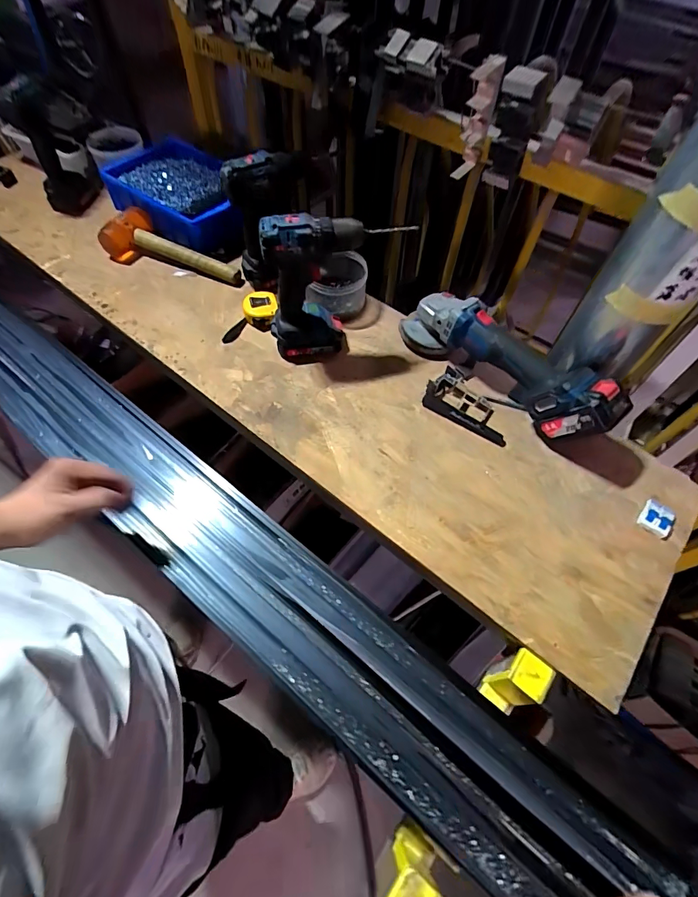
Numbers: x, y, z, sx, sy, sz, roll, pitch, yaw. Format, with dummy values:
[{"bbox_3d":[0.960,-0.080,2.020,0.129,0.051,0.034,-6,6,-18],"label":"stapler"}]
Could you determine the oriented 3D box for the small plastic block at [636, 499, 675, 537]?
[{"bbox_3d":[0.435,0.099,0.595,0.042,0.010,0.048,36,62,20],"label":"small plastic block"}]

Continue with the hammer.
[{"bbox_3d":[-0.358,-0.380,0.840,0.298,0.058,0.104,31,59,16],"label":"hammer"}]

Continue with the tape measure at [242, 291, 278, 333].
[{"bbox_3d":[-0.163,-0.254,0.780,0.064,0.036,0.080,-8,57,-9],"label":"tape measure"}]

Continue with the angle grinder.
[{"bbox_3d":[0.250,-0.142,0.677,0.095,0.110,0.360,-38,66,-24],"label":"angle grinder"}]

